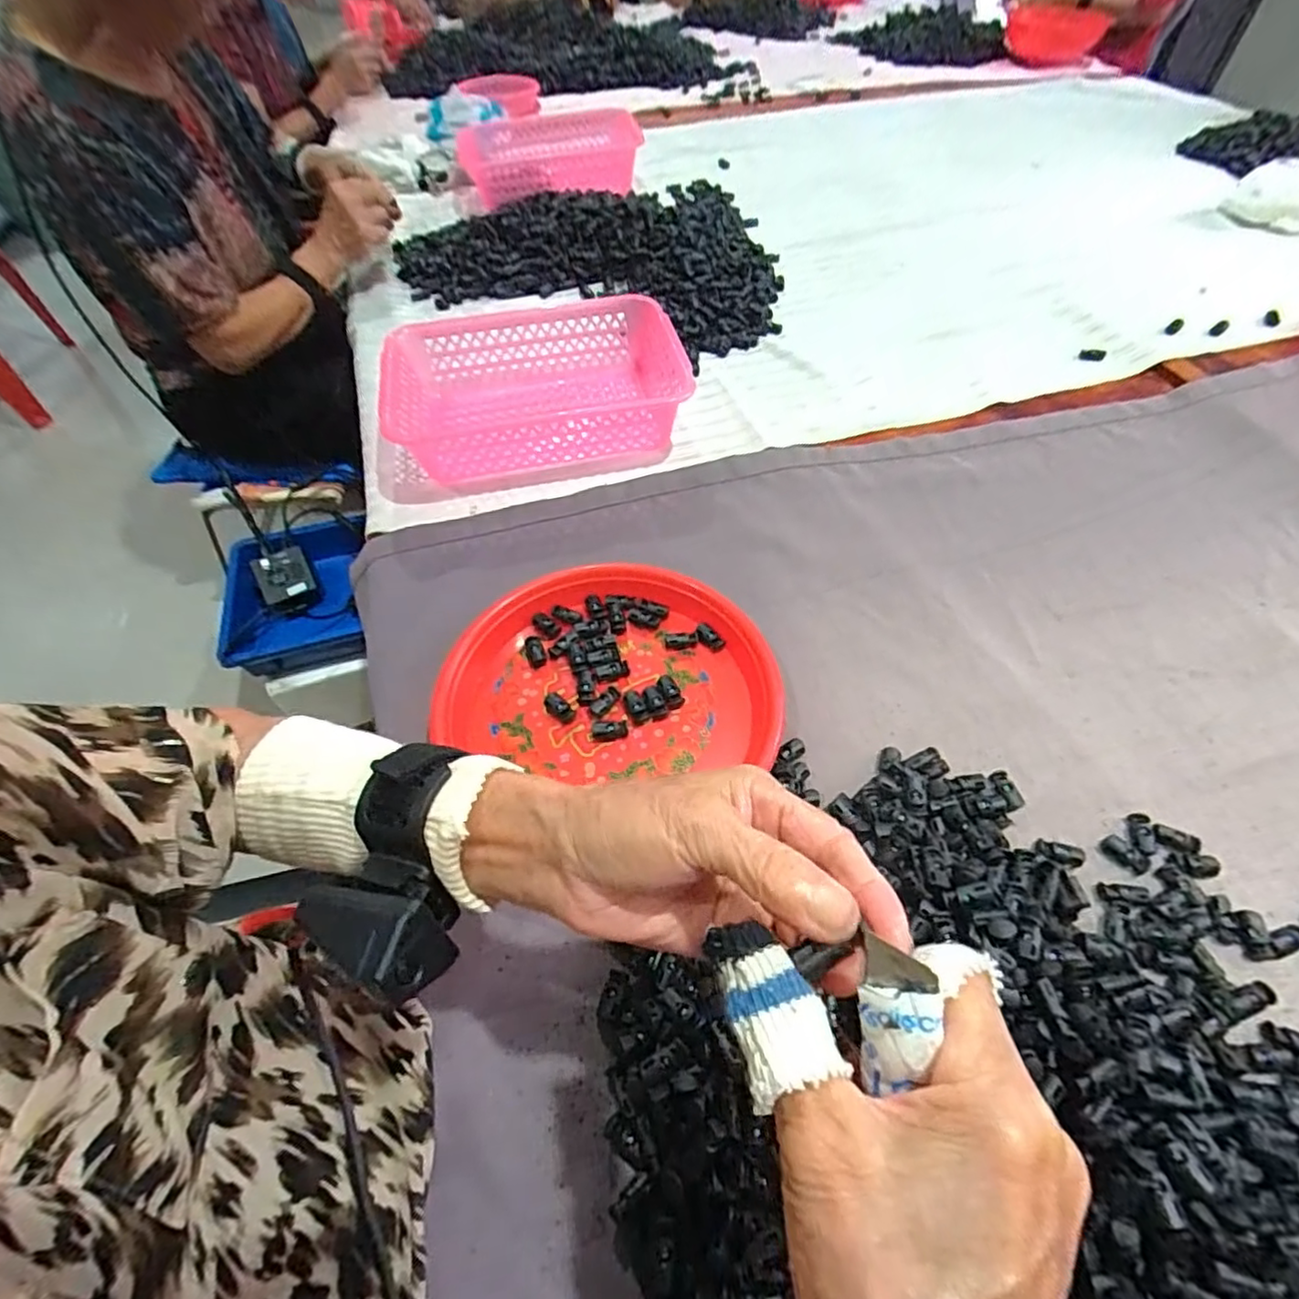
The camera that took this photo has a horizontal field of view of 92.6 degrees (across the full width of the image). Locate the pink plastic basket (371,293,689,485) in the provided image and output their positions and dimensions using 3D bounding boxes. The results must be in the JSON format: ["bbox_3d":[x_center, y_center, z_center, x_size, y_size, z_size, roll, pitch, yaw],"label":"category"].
[{"bbox_3d":[-0.121,-0.284,0.679,0.311,0.074,0.223,-9,55,-4],"label":"pink plastic basket"}]

